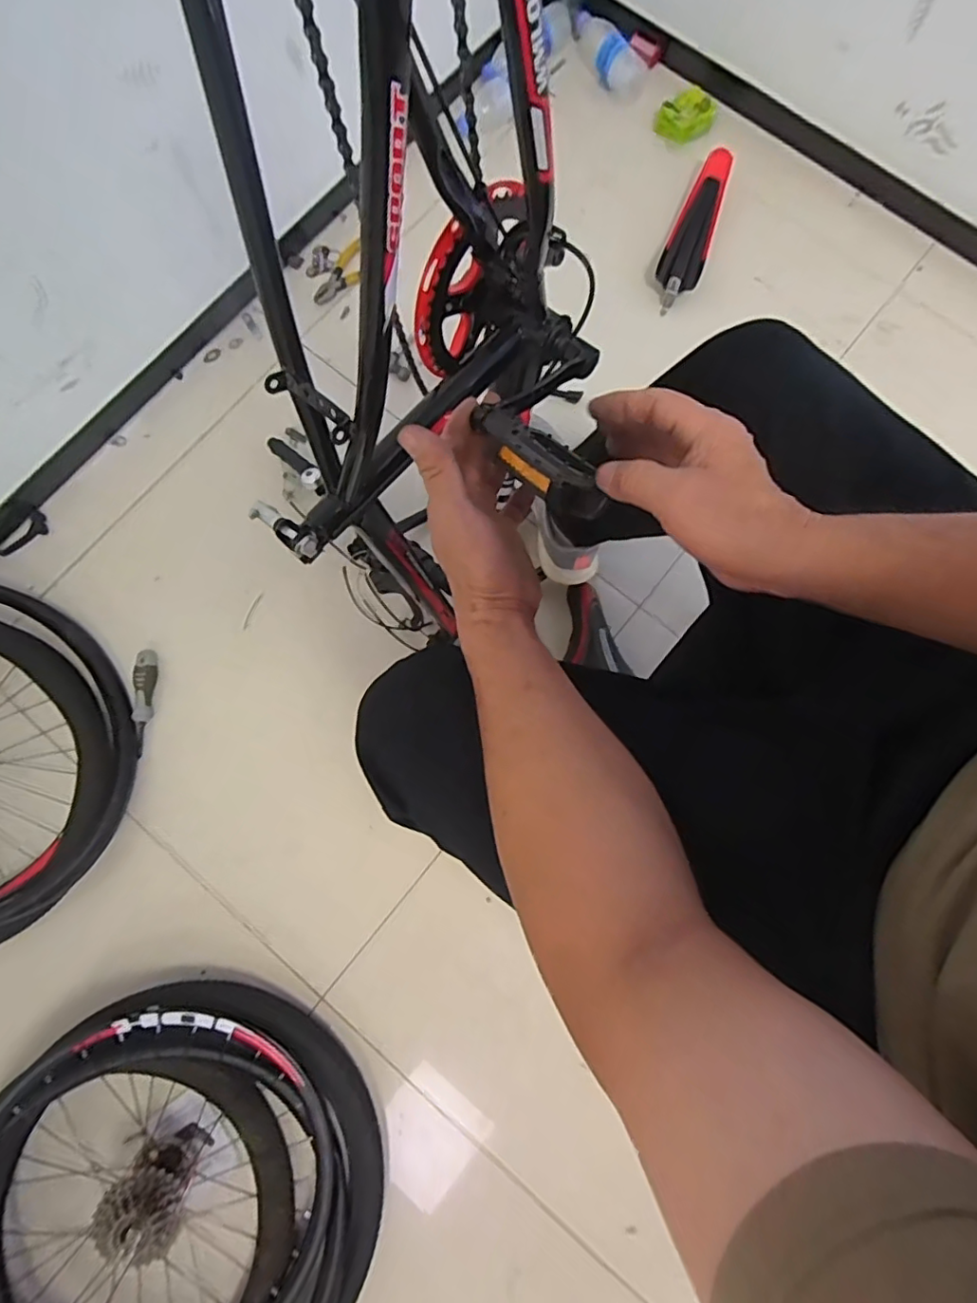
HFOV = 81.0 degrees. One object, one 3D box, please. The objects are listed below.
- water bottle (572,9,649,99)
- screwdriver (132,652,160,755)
[{"bbox_3d":[0.225,-1.157,1.109,0.191,0.067,0.077,43,83,8],"label":"water bottle"},{"bbox_3d":[-0.547,0.078,0.906,0.027,0.023,0.162,1,79,1],"label":"screwdriver"}]

